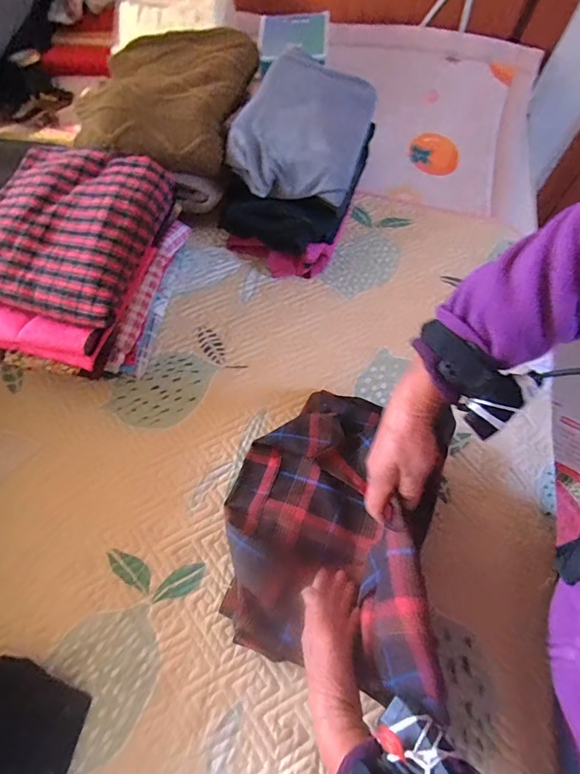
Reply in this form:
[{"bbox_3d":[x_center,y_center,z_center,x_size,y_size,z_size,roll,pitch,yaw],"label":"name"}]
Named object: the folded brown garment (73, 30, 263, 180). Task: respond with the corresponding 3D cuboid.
[{"bbox_3d":[-0.183,-0.439,0.671,0.224,0.072,0.256,12,61,2],"label":"folded brown garment"}]

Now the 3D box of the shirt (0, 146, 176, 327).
[{"bbox_3d":[-0.282,-0.203,0.555,0.216,0.055,0.231,15,61,3],"label":"shirt"}]

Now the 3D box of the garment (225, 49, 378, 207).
[{"bbox_3d":[0.026,-0.399,0.666,0.175,0.064,0.254,16,61,4],"label":"garment"}]

